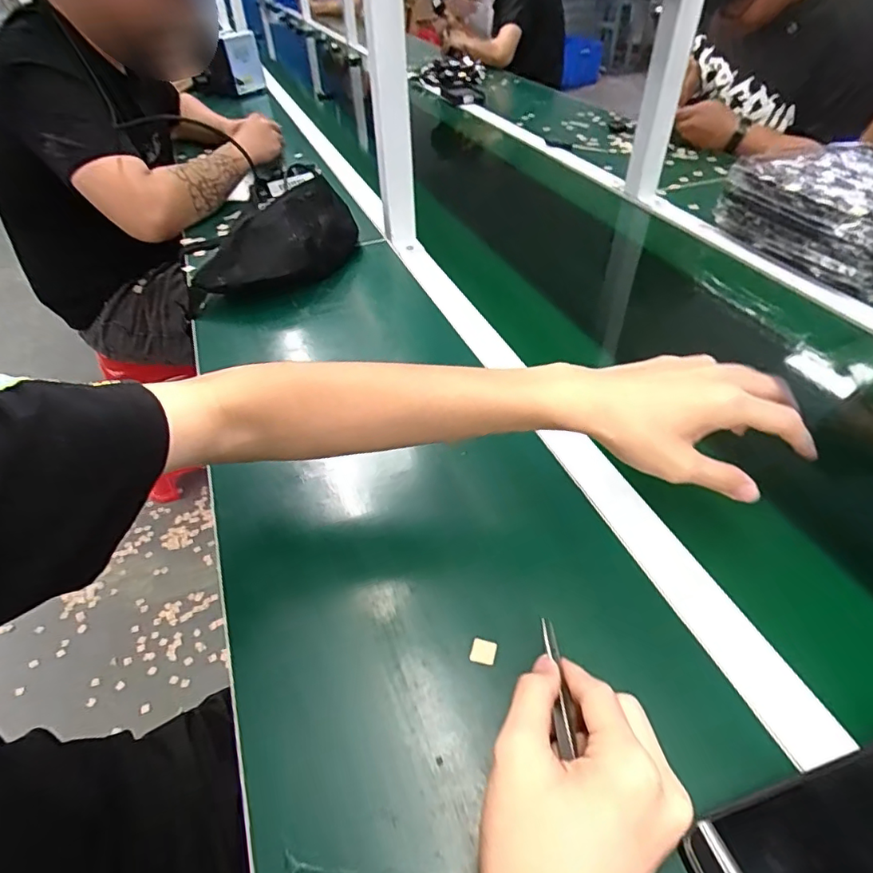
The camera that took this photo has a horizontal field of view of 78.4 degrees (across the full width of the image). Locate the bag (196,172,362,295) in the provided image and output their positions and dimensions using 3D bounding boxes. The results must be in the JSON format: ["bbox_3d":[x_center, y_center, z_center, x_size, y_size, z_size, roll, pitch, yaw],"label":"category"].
[{"bbox_3d":[-0.205,-0.271,0.743,0.109,0.076,0.257,26,50,26],"label":"bag"}]

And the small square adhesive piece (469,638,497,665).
[{"bbox_3d":[0.032,0.145,0.362,0.016,0.004,0.017,10,45,12],"label":"small square adhesive piece"}]

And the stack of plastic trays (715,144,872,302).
[{"bbox_3d":[0.601,-0.315,0.753,0.267,0.092,0.268,-18,46,-16],"label":"stack of plastic trays"}]

